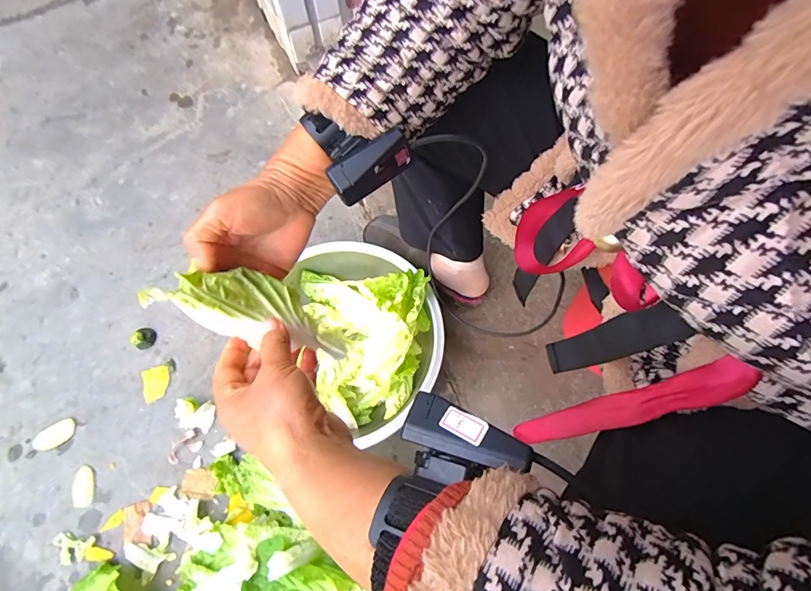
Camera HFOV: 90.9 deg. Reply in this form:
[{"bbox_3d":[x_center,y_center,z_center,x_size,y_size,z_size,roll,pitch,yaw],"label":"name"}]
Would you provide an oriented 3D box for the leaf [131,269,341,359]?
[{"bbox_3d":[-0.118,0.009,0.321,0.147,0.032,0.053,23,64,-27],"label":"leaf"}]

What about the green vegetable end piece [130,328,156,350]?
[{"bbox_3d":[-0.505,0.083,0.769,0.035,0.018,0.044,34,69,19],"label":"green vegetable end piece"}]

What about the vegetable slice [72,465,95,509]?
[{"bbox_3d":[-0.542,0.322,0.672,0.037,0.007,0.063,-10,62,-3],"label":"vegetable slice"}]

